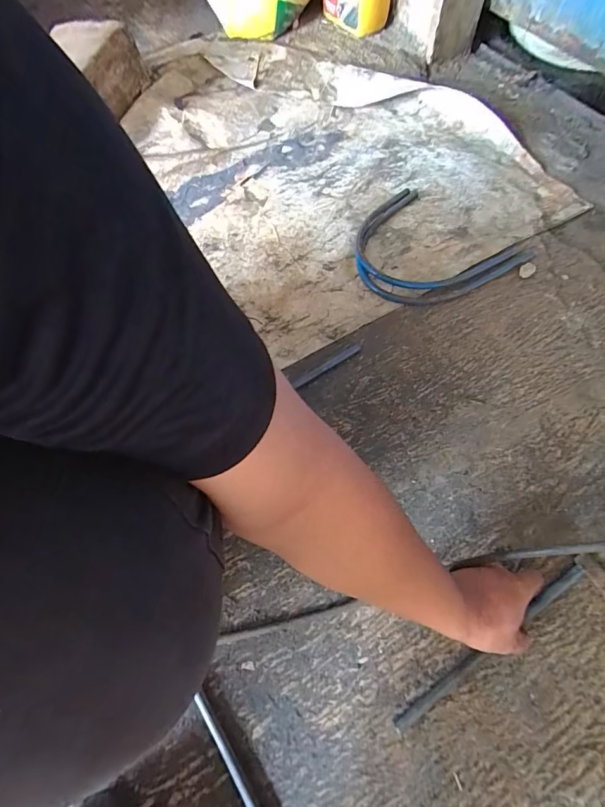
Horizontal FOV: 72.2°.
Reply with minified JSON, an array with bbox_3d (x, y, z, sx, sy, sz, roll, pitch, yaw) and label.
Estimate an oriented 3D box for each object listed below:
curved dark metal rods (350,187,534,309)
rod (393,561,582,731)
[{"bbox_3d":[0.213,-0.249,0.700,0.258,0.017,0.224,36,70,18],"label":"curved dark metal rods"},{"bbox_3d":[0.207,0.259,0.449,0.268,0.006,0.012,-32,66,-11],"label":"rod"}]

